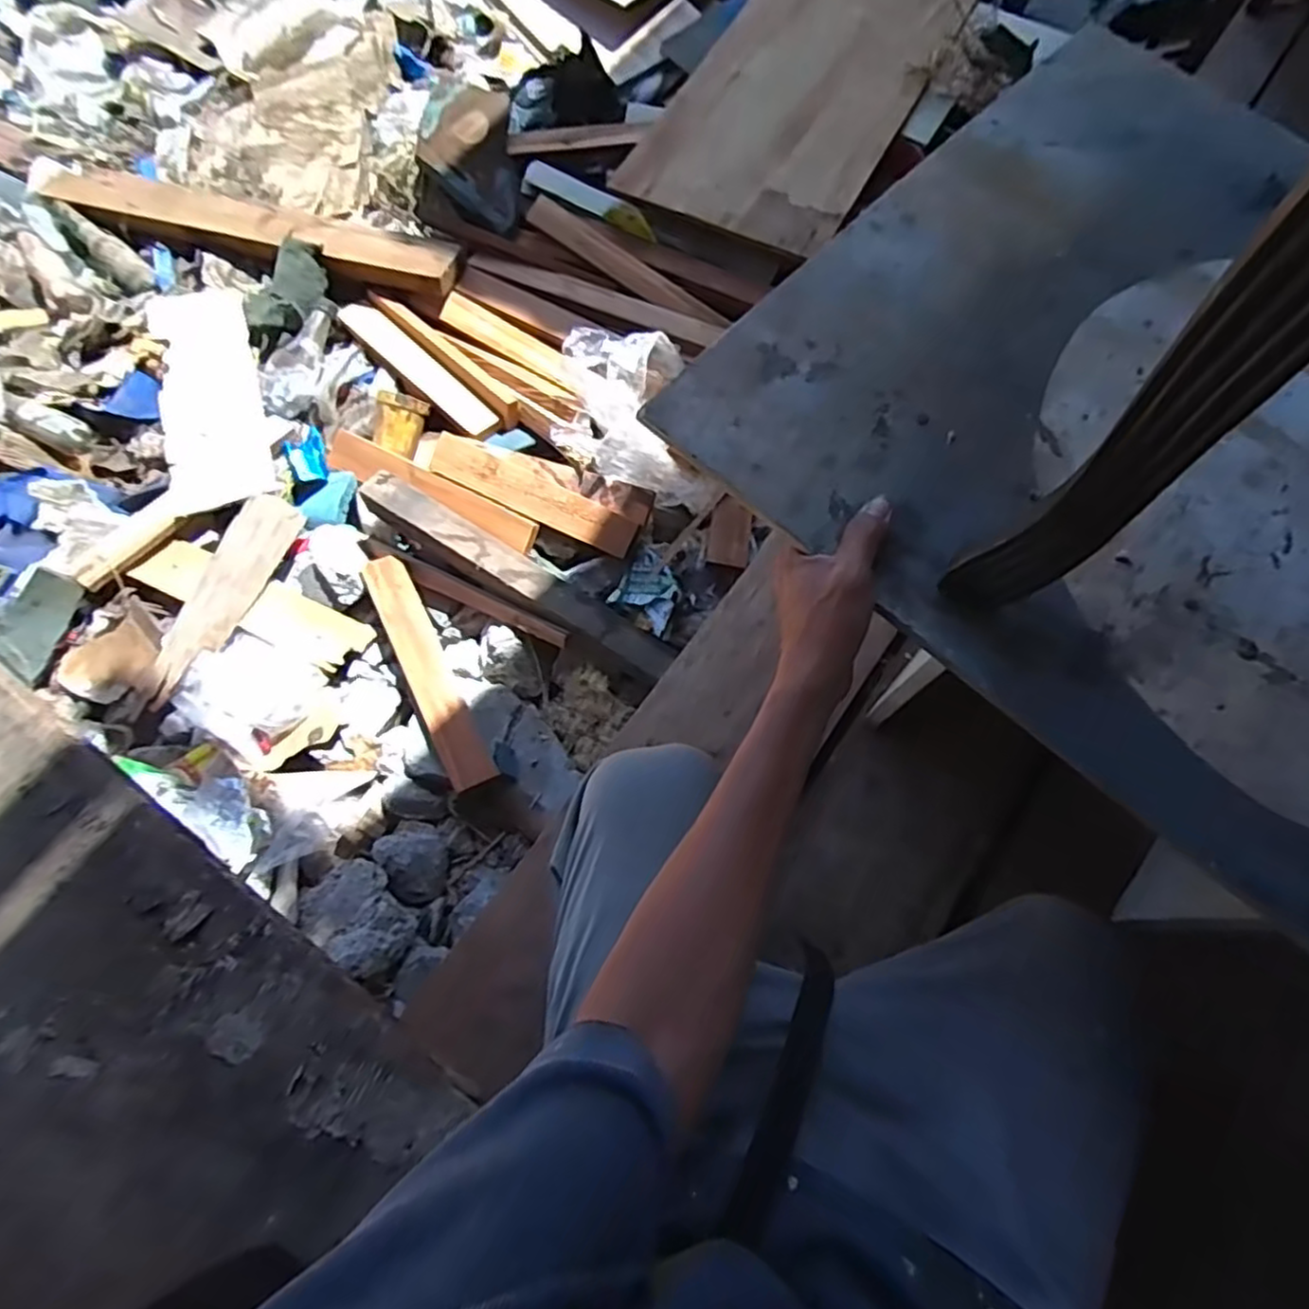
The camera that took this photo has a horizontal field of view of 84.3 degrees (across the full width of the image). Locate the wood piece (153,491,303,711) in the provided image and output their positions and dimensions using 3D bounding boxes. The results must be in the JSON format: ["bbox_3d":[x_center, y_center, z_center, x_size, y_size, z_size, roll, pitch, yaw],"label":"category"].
[{"bbox_3d":[-0.580,-0.078,0.970,0.077,0.014,0.302,28,77,-10],"label":"wood piece"}]

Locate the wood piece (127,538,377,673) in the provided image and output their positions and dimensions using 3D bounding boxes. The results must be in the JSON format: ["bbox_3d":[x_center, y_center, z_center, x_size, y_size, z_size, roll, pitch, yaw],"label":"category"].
[{"bbox_3d":[-0.547,-0.070,0.986,0.319,0.022,0.077,25,72,2],"label":"wood piece"}]

